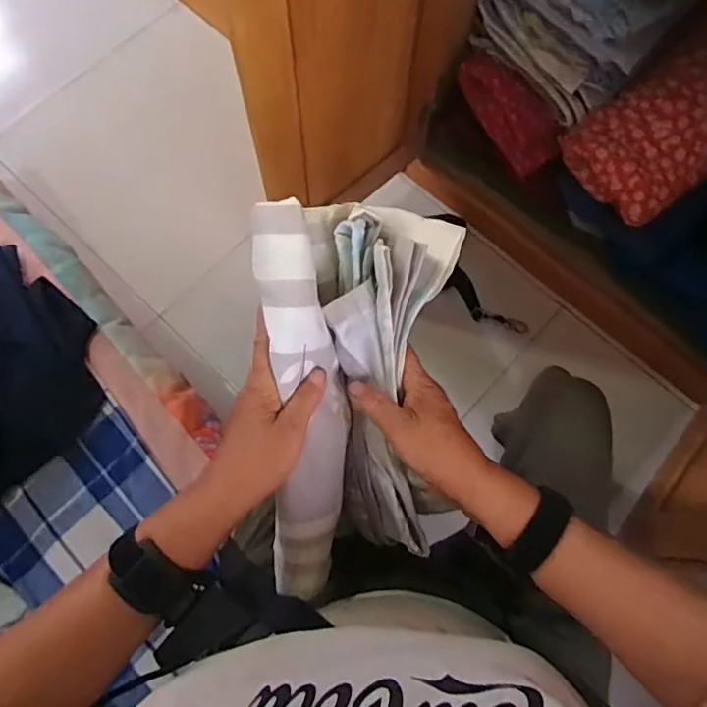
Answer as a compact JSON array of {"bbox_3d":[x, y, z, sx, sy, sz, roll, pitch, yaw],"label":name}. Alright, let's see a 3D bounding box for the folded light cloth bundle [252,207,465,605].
[{"bbox_3d":[0.002,0.033,0.447,0.141,0.097,0.286,1,101,-1],"label":"folded light cloth bundle"}]

